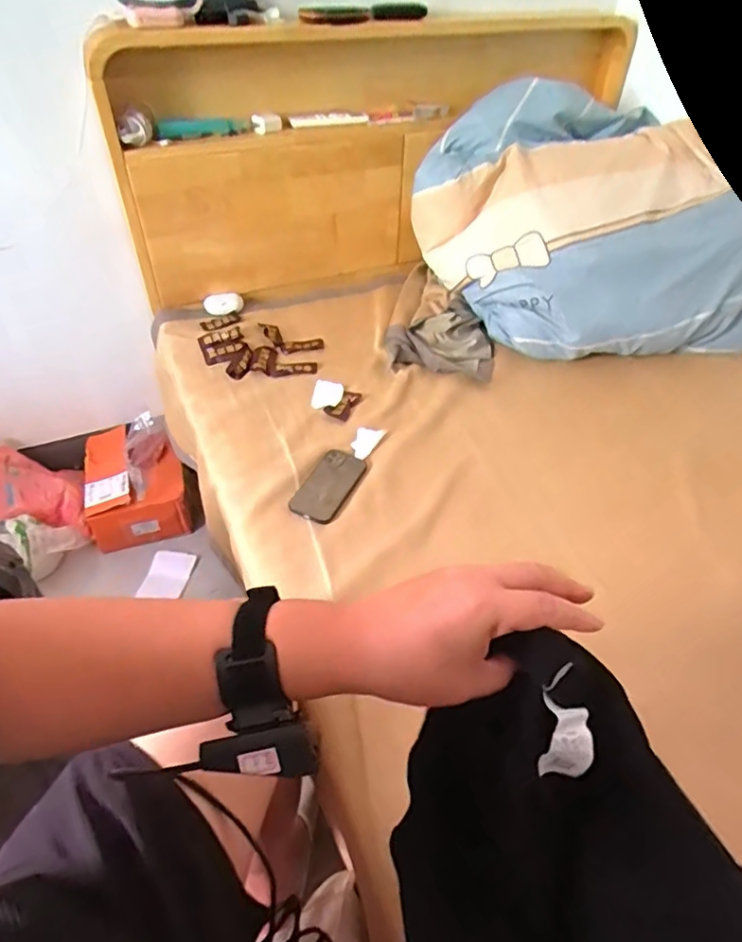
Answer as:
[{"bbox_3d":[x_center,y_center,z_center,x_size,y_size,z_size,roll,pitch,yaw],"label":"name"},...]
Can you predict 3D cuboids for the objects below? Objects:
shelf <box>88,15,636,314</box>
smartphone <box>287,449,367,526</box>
[{"bbox_3d":[0.032,-0.698,1.277,1.138,0.489,0.215,-21,49,-22],"label":"shelf"},{"bbox_3d":[-0.066,0.021,0.911,0.076,0.014,0.149,21,48,18],"label":"smartphone"}]

